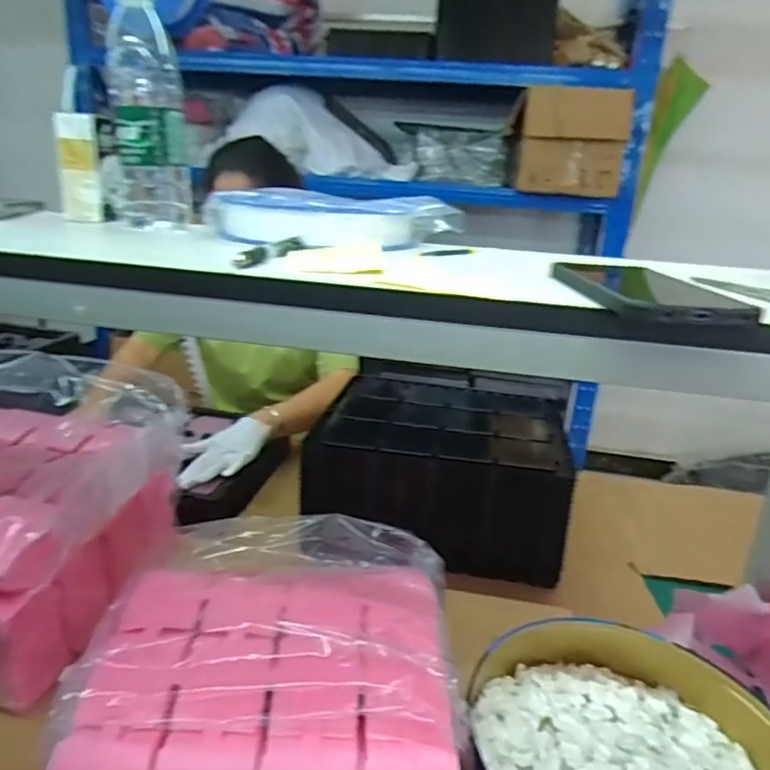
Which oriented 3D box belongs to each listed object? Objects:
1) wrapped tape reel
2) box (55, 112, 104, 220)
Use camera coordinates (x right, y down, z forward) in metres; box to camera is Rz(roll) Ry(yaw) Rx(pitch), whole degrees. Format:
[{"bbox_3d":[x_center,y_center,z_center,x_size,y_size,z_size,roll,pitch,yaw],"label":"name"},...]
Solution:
[{"bbox_3d":[-0.053,-0.177,0.644,0.169,0.045,0.221,20,26,38],"label":"wrapped tape reel"},{"bbox_3d":[-0.332,-0.234,0.662,0.039,0.107,0.036,-7,23,-28],"label":"box"}]

